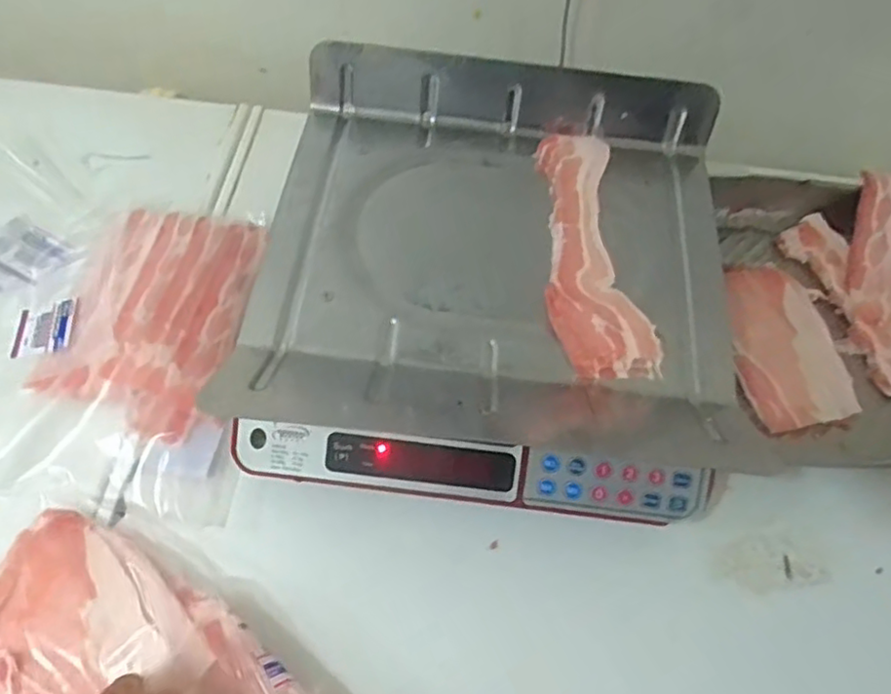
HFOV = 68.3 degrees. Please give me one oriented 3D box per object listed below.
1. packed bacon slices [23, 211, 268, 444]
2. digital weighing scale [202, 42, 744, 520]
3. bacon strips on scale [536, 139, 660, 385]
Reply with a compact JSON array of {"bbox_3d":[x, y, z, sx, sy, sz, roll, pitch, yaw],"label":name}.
[{"bbox_3d":[-0.244,-0.032,0.562,0.147,0.029,0.210,10,57,2],"label":"packed bacon slices"},{"bbox_3d":[0.040,-0.055,0.534,0.352,0.152,0.338,7,57,1],"label":"digital weighing scale"},{"bbox_3d":[0.108,-0.081,0.509,0.070,0.023,0.223,-2,57,-5],"label":"bacon strips on scale"}]

